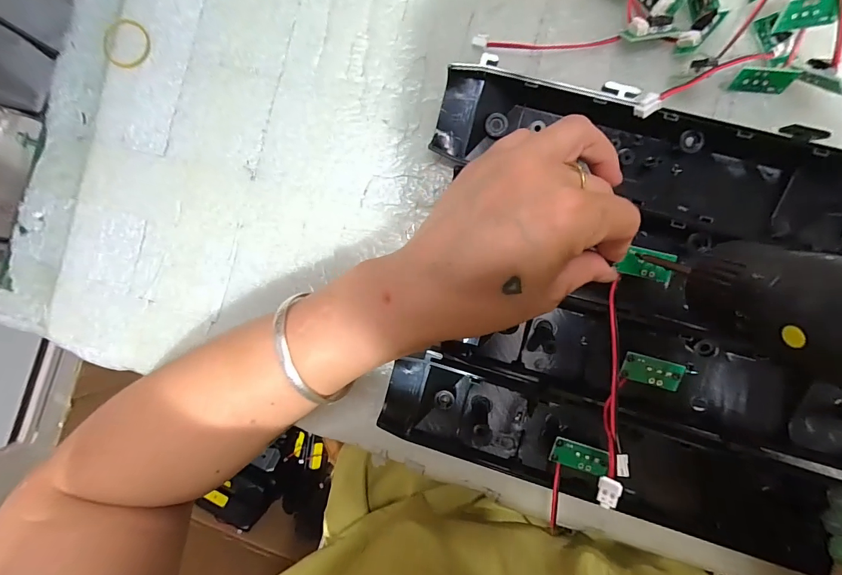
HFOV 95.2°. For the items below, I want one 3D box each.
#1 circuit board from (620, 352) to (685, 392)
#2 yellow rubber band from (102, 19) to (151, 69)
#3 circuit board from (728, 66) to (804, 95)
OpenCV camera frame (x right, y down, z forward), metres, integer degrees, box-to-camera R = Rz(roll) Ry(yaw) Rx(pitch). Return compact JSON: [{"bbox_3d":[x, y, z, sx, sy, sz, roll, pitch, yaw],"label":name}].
[{"bbox_3d":[0.123,0.045,0.205,0.029,0.004,0.016,13,103,6],"label":"circuit board"},{"bbox_3d":[-0.194,-0.159,0.251,0.034,0.004,0.031,0,89,6],"label":"yellow rubber band"},{"bbox_3d":[0.190,-0.114,0.212,0.031,0.014,0.004,5,53,2],"label":"circuit board"}]

